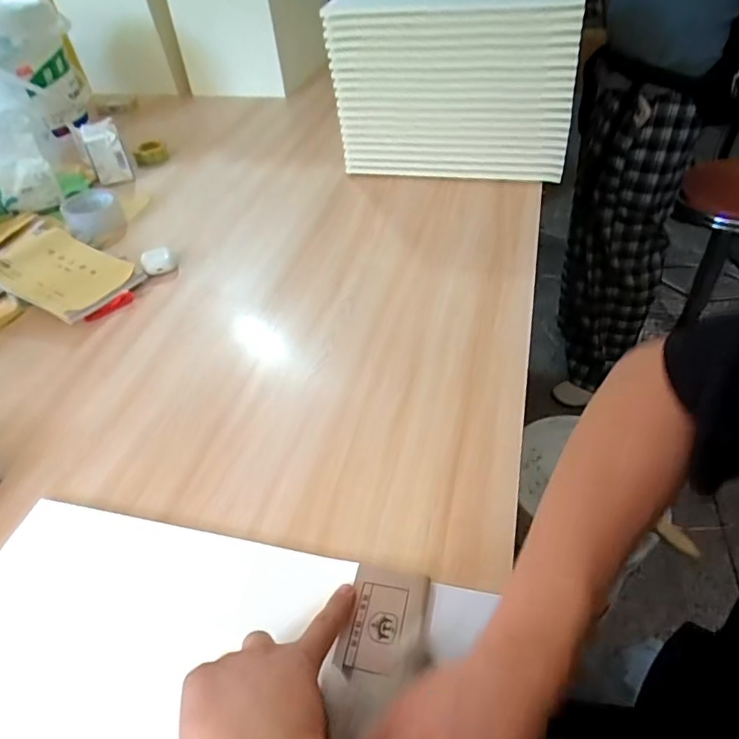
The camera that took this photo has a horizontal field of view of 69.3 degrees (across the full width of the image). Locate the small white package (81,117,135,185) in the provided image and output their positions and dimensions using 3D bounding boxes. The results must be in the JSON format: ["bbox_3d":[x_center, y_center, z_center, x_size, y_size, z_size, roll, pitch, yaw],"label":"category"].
[{"bbox_3d":[-0.503,-0.420,1.023,0.066,0.080,0.111,-23,47,-17],"label":"small white package"}]

